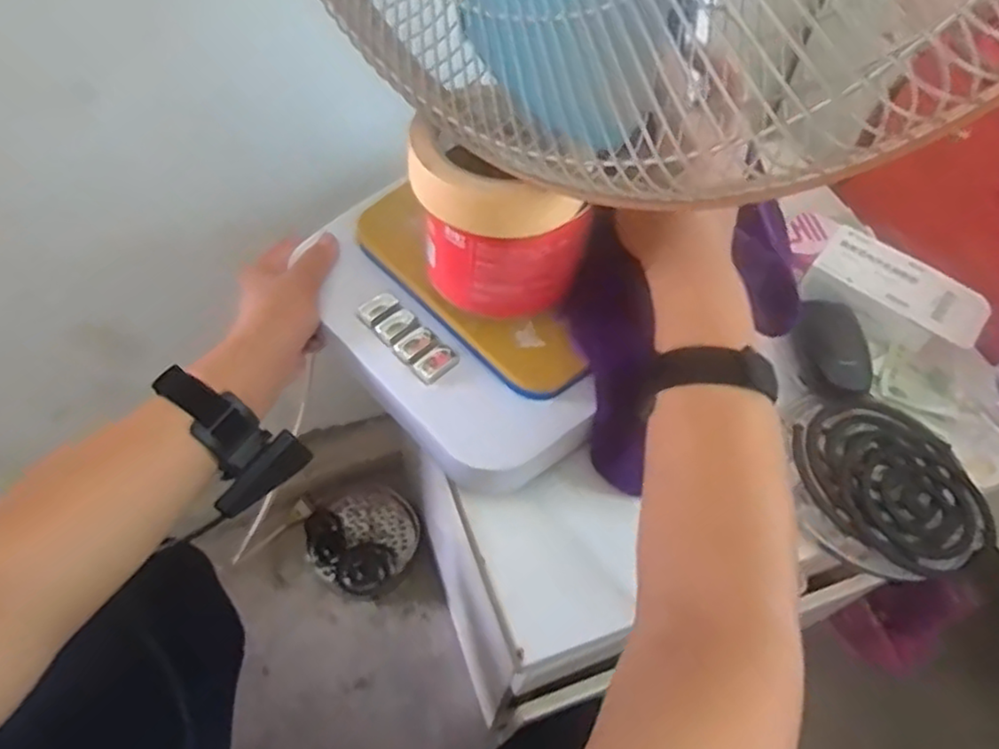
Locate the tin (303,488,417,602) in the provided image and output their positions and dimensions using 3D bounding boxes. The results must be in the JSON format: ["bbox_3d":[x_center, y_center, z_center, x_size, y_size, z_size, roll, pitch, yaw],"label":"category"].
[{"bbox_3d":[-0.178,0.211,0.902,0.132,0.042,0.139,24,53,14],"label":"tin"}]

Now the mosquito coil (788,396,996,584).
[{"bbox_3d":[0.272,0.078,0.484,0.121,0.018,0.128,0,59,0],"label":"mosquito coil"}]

